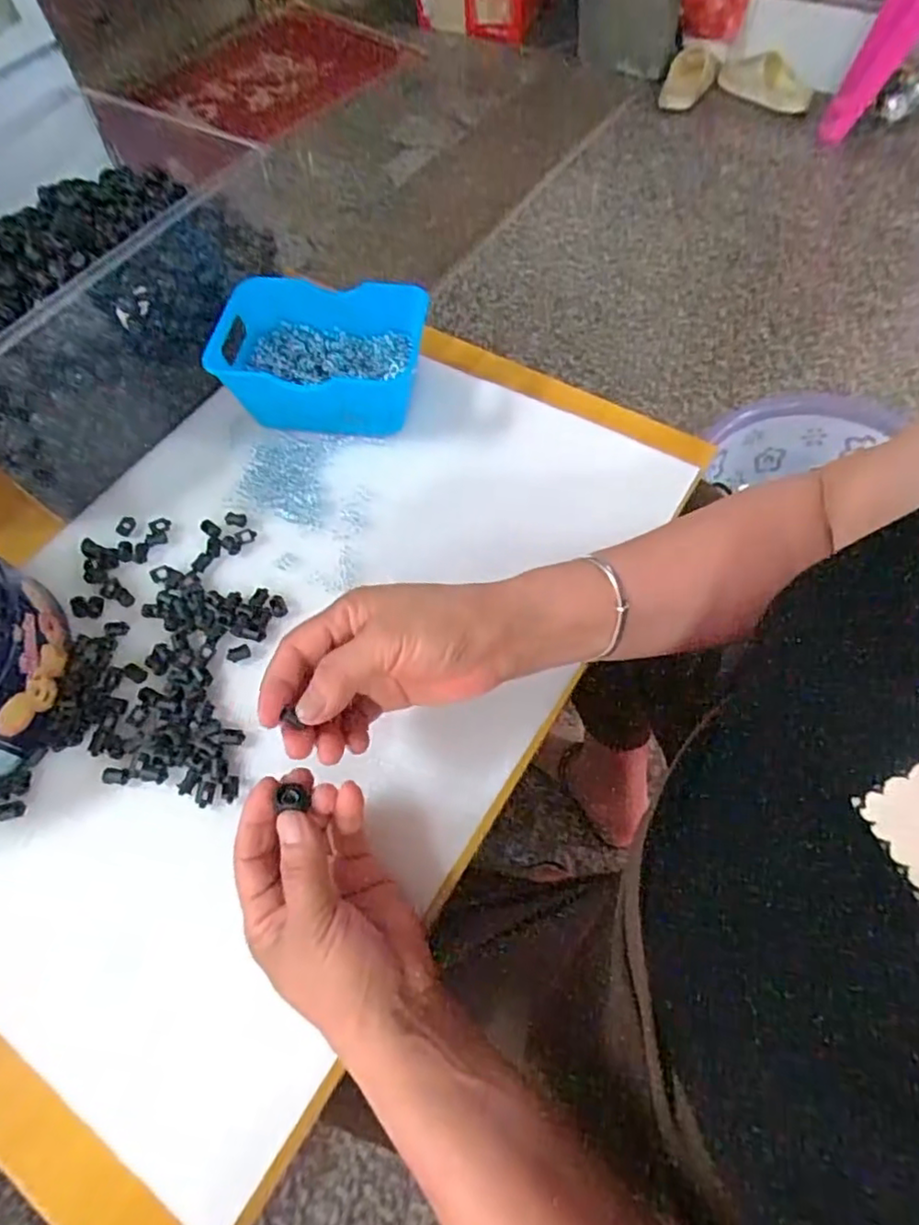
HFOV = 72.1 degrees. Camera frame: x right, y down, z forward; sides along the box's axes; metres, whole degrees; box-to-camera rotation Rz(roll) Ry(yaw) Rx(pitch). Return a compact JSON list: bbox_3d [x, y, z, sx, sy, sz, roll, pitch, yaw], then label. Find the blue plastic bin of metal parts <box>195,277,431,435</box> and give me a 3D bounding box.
[{"bbox_3d":[-0.107,-0.200,0.494,0.152,0.067,0.114,7,63,7],"label":"blue plastic bin of metal parts"}]

